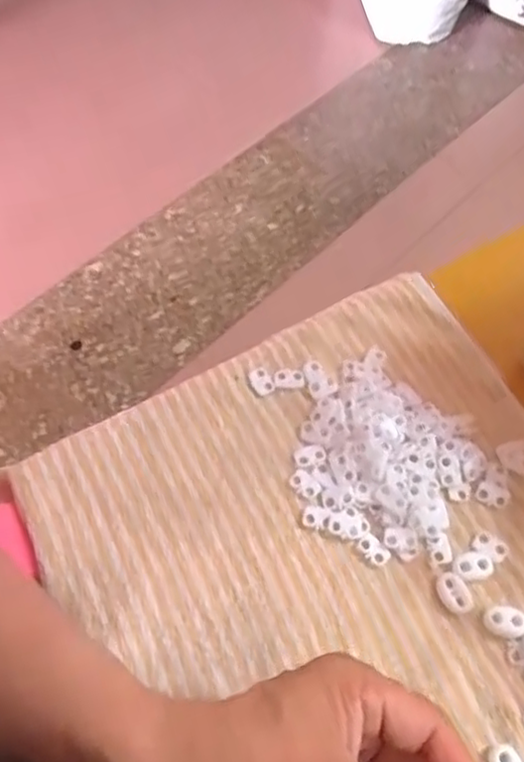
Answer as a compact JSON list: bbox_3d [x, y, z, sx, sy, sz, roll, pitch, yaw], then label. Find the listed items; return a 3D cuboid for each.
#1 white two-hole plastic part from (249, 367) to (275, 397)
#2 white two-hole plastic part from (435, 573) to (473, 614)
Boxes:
[{"bbox_3d":[-0.001,0.000,0.418,0.014,0.004,0.018,-24,66,-15],"label":"white two-hole plastic part"},{"bbox_3d":[0.103,0.114,0.362,0.015,0.004,0.021,-28,67,-17],"label":"white two-hole plastic part"}]

